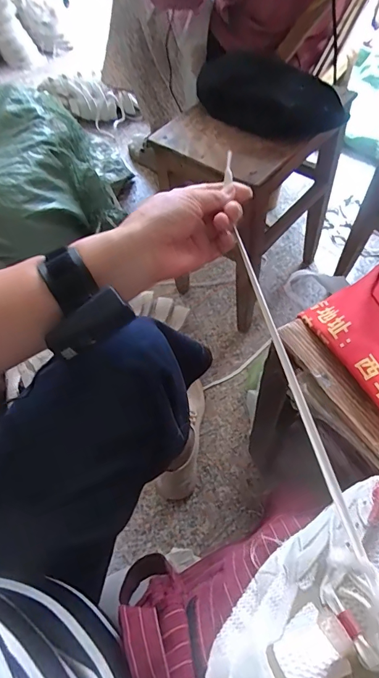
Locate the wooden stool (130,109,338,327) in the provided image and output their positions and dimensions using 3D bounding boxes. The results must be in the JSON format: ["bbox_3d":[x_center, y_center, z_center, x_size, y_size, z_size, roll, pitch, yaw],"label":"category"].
[{"bbox_3d":[0.123,-0.276,0.882,0.228,0.414,0.298,35,67,23],"label":"wooden stool"}]

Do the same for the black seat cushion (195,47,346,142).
[{"bbox_3d":[0.126,-0.406,0.685,0.262,0.111,0.073,23,62,18],"label":"black seat cushion"}]

